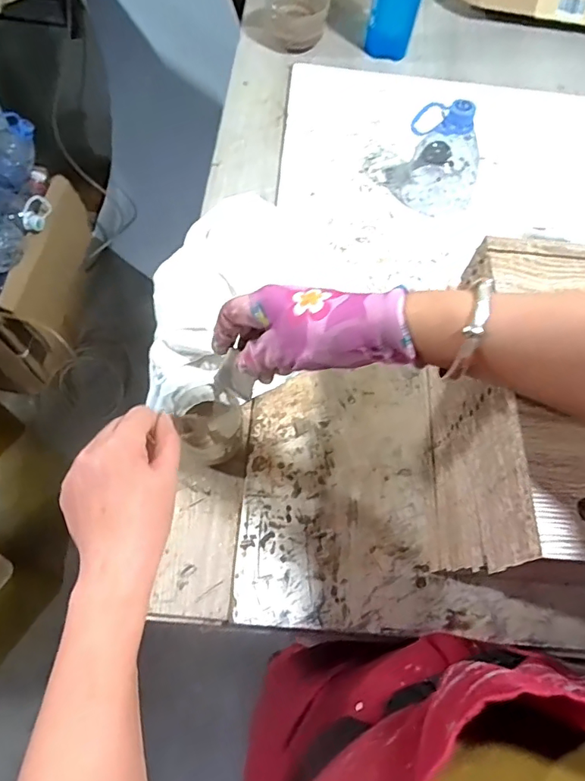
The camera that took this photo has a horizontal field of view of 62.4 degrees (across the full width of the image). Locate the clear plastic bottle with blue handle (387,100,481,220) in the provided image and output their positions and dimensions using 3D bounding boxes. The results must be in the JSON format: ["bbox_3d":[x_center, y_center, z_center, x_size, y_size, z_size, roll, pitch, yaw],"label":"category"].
[{"bbox_3d":[0.192,-0.300,0.622,0.115,0.120,0.077,21,64,7],"label":"clear plastic bottle with blue handle"}]

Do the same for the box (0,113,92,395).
[{"bbox_3d":[-0.724,-0.293,1.229,0.343,0.542,0.468,8,64,-1],"label":"box"}]

